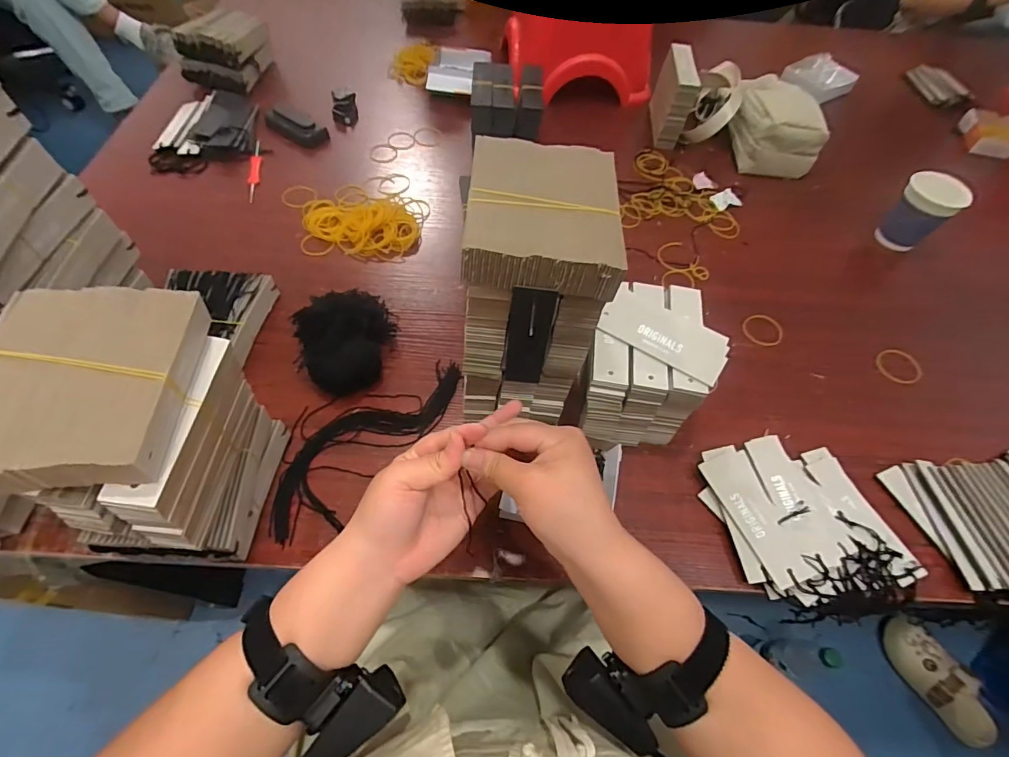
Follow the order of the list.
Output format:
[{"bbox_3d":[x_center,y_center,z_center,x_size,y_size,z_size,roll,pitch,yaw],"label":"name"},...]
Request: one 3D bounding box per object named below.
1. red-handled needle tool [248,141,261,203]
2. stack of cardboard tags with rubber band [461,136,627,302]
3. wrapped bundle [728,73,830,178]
[{"bbox_3d":[-0.373,-0.306,0.695,0.016,0.014,0.127,-8,59,-8],"label":"red-handled needle tool"},{"bbox_3d":[0.028,-0.119,0.341,0.106,0.033,0.122,4,58,0],"label":"stack of cardboard tags with rubber band"},{"bbox_3d":[0.436,-0.420,0.766,0.117,0.093,0.176,1,58,-3],"label":"wrapped bundle"}]

